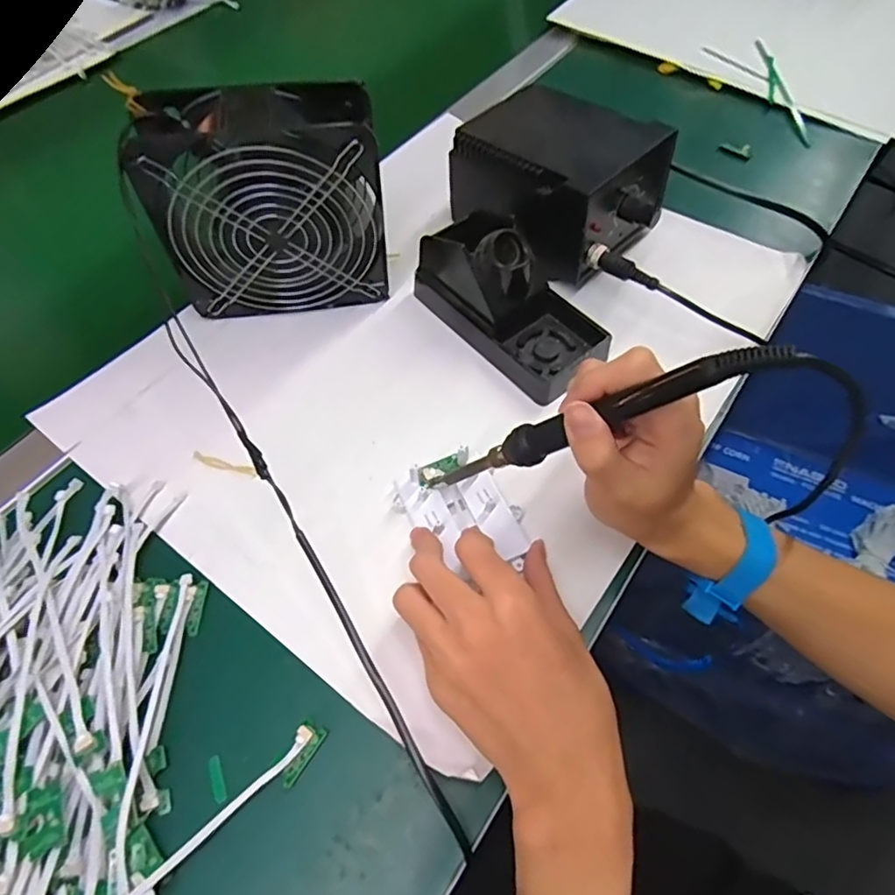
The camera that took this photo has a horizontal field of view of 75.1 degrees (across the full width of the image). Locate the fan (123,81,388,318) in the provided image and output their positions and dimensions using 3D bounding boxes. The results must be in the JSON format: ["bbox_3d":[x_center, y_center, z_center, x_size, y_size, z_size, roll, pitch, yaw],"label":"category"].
[{"bbox_3d":[-0.122,-0.163,0.419,0.147,0.159,0.053,-8,59,-5],"label":"fan"}]

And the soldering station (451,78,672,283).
[{"bbox_3d":[0.092,-0.222,0.480,0.162,0.081,0.117,38,66,20],"label":"soldering station"}]

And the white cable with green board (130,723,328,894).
[{"bbox_3d":[-0.125,0.195,0.271,0.164,0.020,0.016,-40,67,-22],"label":"white cable with green board"}]

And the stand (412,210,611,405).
[{"bbox_3d":[0.052,-0.119,0.439,0.086,0.078,0.156,-33,65,-19],"label":"stand"}]

